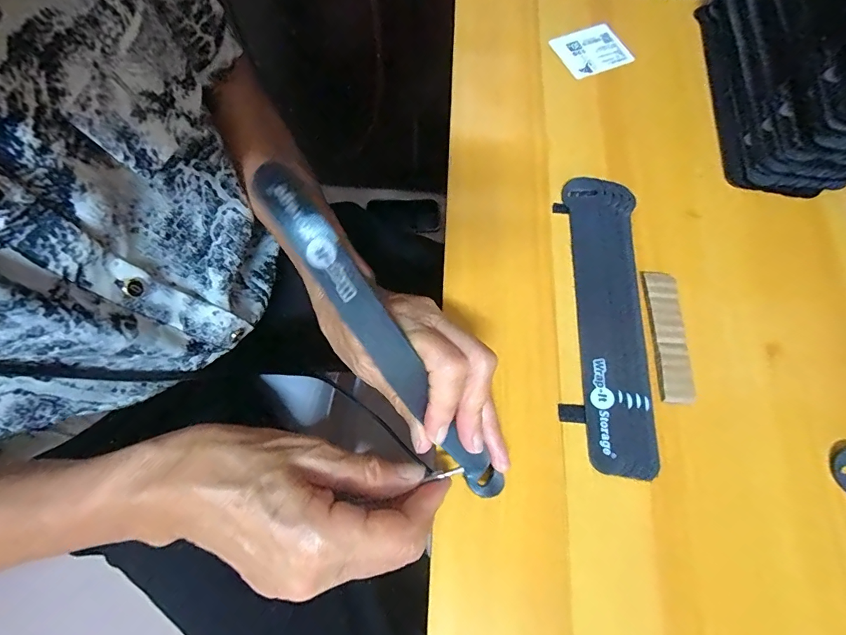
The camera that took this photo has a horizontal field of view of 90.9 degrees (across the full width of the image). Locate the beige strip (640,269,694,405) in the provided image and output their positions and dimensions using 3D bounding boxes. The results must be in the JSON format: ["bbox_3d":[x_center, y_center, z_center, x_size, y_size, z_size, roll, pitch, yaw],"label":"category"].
[{"bbox_3d":[0.158,0.011,0.268,0.021,0.004,0.086,1,70,0],"label":"beige strip"}]

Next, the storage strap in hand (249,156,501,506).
[{"bbox_3d":[-0.016,0.017,0.204,0.017,0.013,0.192,-38,107,-15],"label":"storage strap in hand"}]

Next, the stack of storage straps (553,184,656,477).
[{"bbox_3d":[0.119,-0.005,0.275,0.051,0.008,0.202,5,70,1],"label":"stack of storage straps"}]

